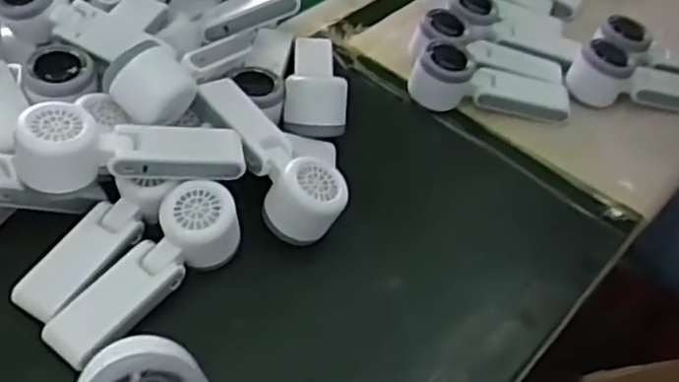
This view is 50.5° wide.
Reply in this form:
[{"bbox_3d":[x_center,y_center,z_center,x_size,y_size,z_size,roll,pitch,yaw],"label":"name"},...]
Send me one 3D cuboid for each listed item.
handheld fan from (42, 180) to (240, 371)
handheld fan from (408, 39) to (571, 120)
[{"bbox_3d":[-0.144,0.063,0.548,0.055,0.049,0.164,37,68,25],"label":"handheld fan"},{"bbox_3d":[0.155,-0.113,0.741,0.165,0.069,0.060,6,46,-1],"label":"handheld fan"}]

